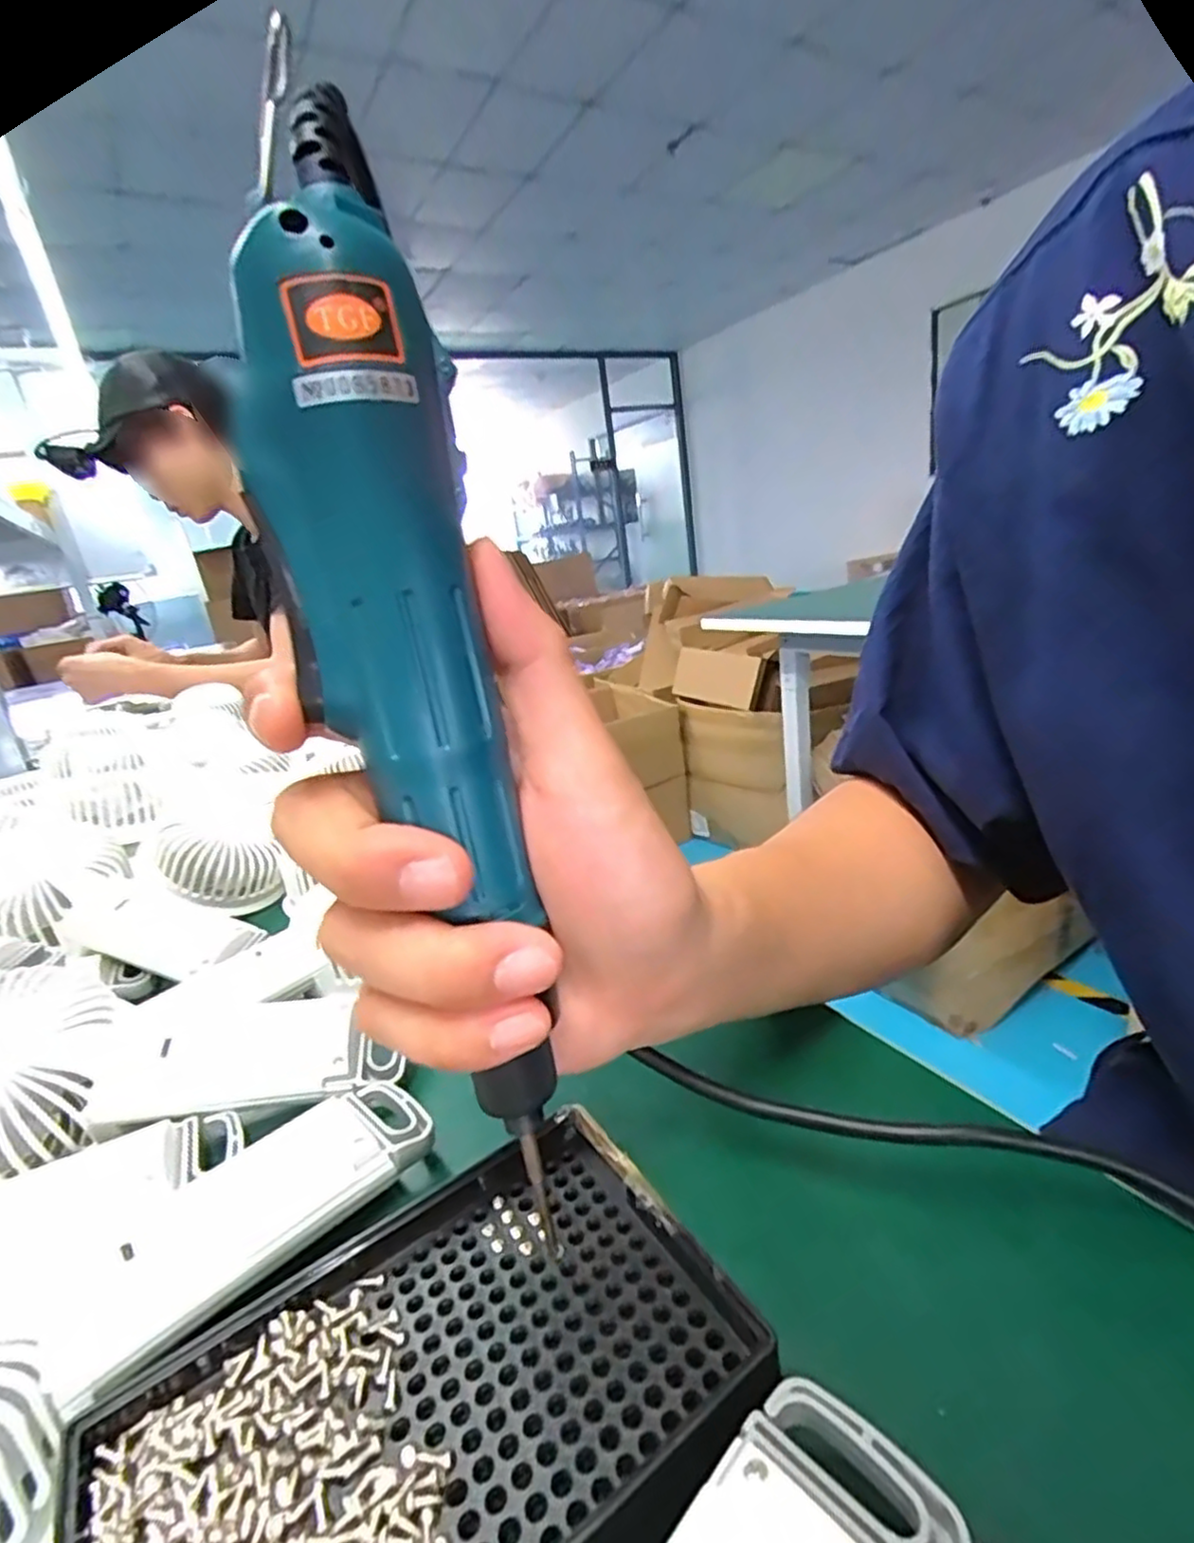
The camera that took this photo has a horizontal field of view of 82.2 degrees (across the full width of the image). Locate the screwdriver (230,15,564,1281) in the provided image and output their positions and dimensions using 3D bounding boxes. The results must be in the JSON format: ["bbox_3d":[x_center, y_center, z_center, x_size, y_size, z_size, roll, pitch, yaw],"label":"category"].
[{"bbox_3d":[-0.043,-0.029,0.148,0.029,0.211,0.036,-5,12,46],"label":"screwdriver"}]

